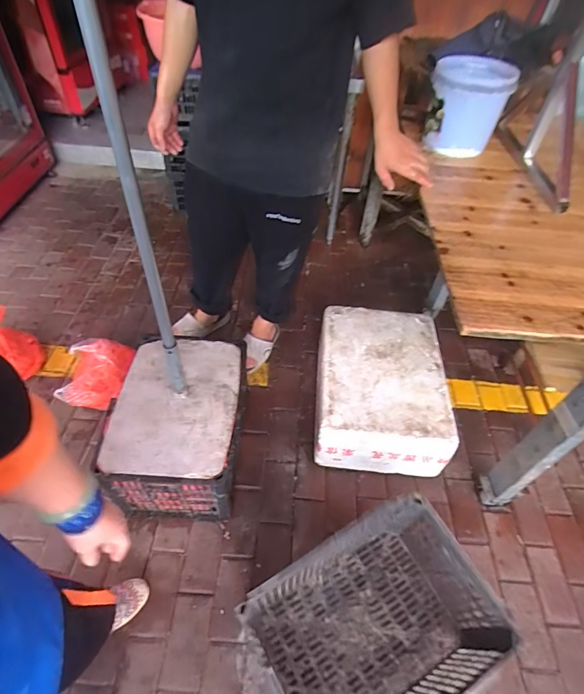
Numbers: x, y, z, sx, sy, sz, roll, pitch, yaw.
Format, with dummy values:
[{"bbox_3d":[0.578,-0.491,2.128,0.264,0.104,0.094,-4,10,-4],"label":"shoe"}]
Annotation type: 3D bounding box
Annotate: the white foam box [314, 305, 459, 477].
[{"bbox_3d":[0.294,0.123,1.403,0.416,0.218,0.535,5,48,0],"label":"white foam box"}]

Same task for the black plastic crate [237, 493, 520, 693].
[{"bbox_3d":[0.172,0.653,0.952,0.508,0.334,0.381,-22,54,-22],"label":"black plastic crate"}]

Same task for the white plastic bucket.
[{"bbox_3d":[0.421,-0.585,0.983,0.176,0.176,0.168,19,50,12],"label":"white plastic bucket"}]

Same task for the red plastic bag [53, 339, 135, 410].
[{"bbox_3d":[-0.726,0.102,1.519,0.266,0.161,0.268,1,52,-4],"label":"red plastic bag"}]

